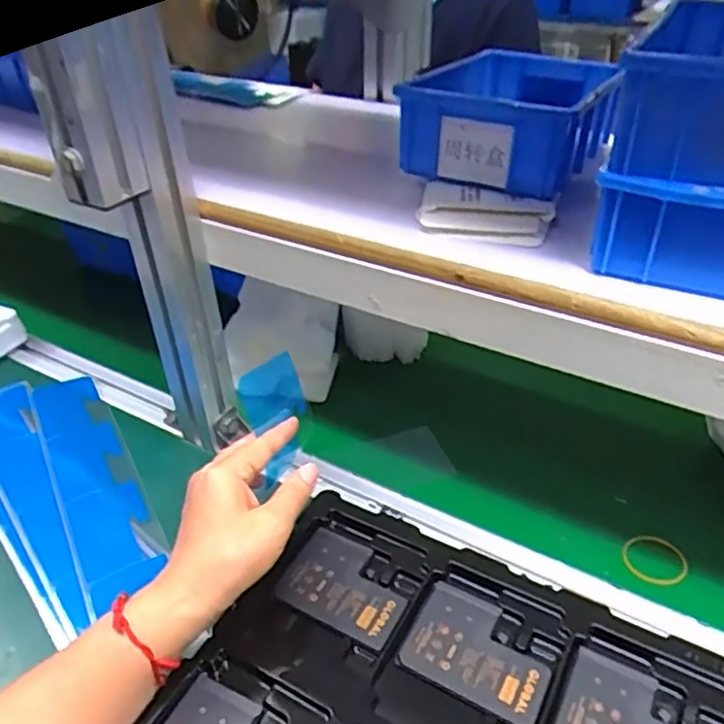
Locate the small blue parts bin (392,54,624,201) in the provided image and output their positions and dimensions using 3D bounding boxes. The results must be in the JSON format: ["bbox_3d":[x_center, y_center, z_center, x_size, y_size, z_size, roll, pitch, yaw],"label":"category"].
[{"bbox_3d":[0.119,-0.194,0.503,0.120,0.061,0.183,16,40,23],"label":"small blue parts bin"}]

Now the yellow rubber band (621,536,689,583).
[{"bbox_3d":[0.226,0.153,0.502,0.047,0.007,0.037,21,65,24],"label":"yellow rubber band"}]

